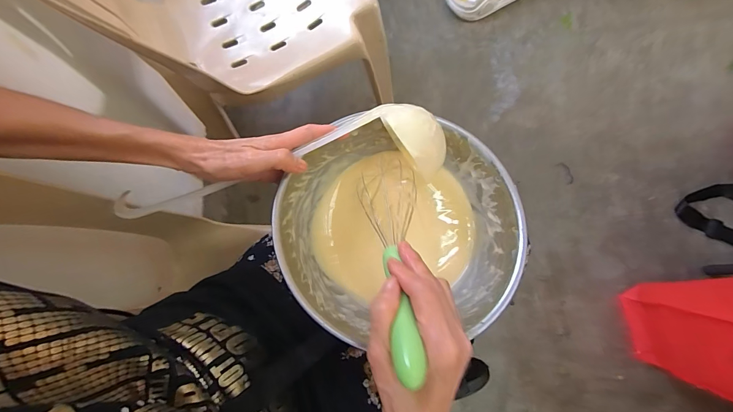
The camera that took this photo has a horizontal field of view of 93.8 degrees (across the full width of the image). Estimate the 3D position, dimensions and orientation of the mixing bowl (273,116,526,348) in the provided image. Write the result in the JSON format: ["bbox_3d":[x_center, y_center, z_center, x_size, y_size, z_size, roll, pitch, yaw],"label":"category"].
[{"bbox_3d":[0.034,0.018,0.373,0.245,0.092,0.220,0,78,-1],"label":"mixing bowl"}]

